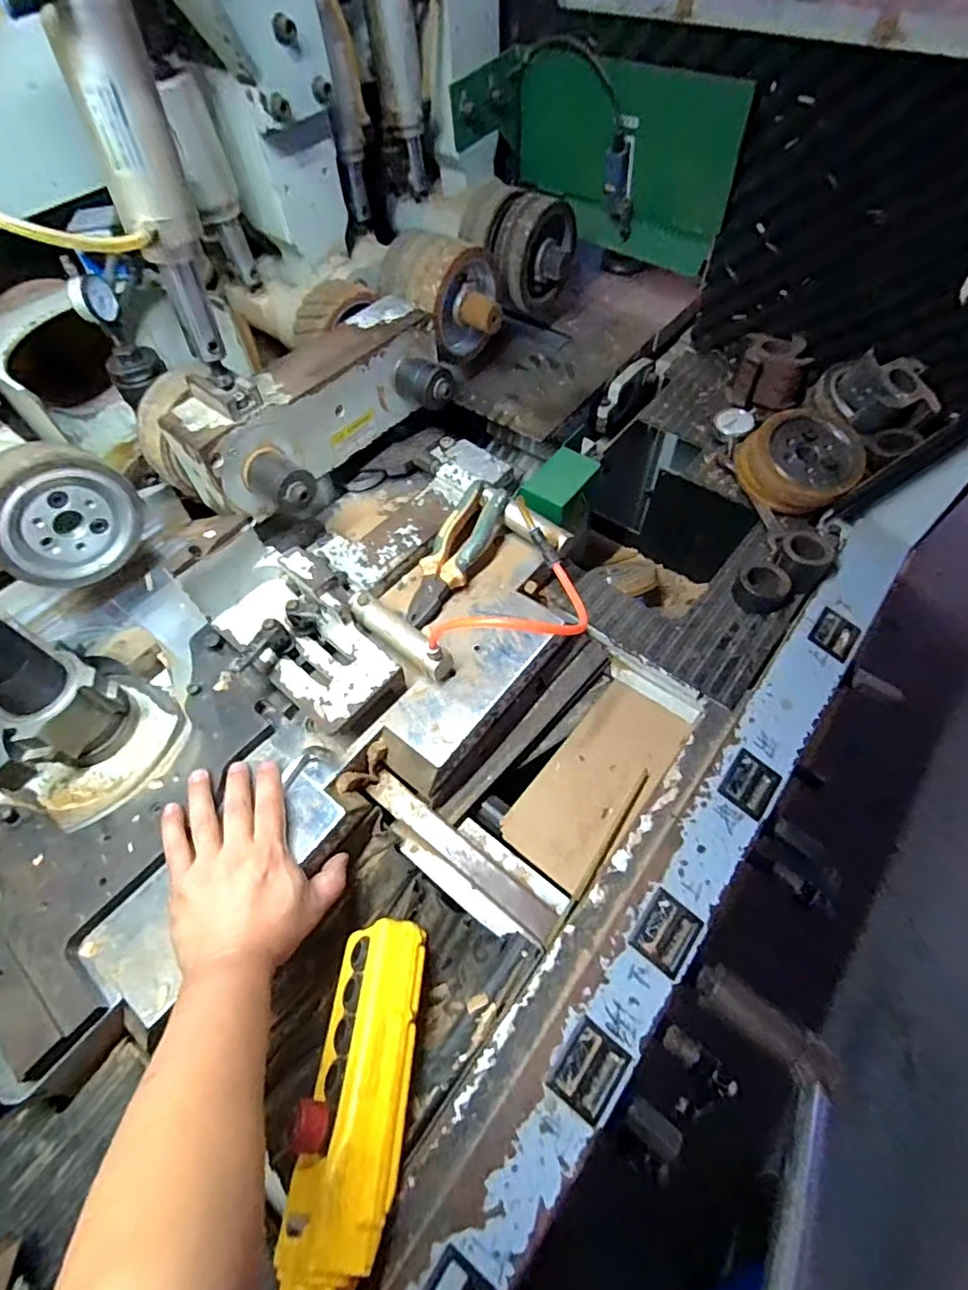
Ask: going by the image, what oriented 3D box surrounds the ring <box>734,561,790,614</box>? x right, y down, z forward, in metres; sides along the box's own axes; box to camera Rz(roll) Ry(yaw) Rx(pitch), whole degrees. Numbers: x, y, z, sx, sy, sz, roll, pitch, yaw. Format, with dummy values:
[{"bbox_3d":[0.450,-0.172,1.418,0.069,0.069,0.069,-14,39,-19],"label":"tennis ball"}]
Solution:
[{"bbox_3d":[0.334,-0.070,0.671,0.059,0.027,0.062,-1,57,2],"label":"ring"}]

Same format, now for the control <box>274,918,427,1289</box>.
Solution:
[{"bbox_3d":[-0.097,0.340,0.437,0.078,0.053,0.233,3,42,4],"label":"control"}]

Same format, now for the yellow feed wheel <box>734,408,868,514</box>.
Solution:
[{"bbox_3d":[0.423,-0.243,0.740,0.144,0.058,0.141,-19,70,-3],"label":"yellow feed wheel"}]

